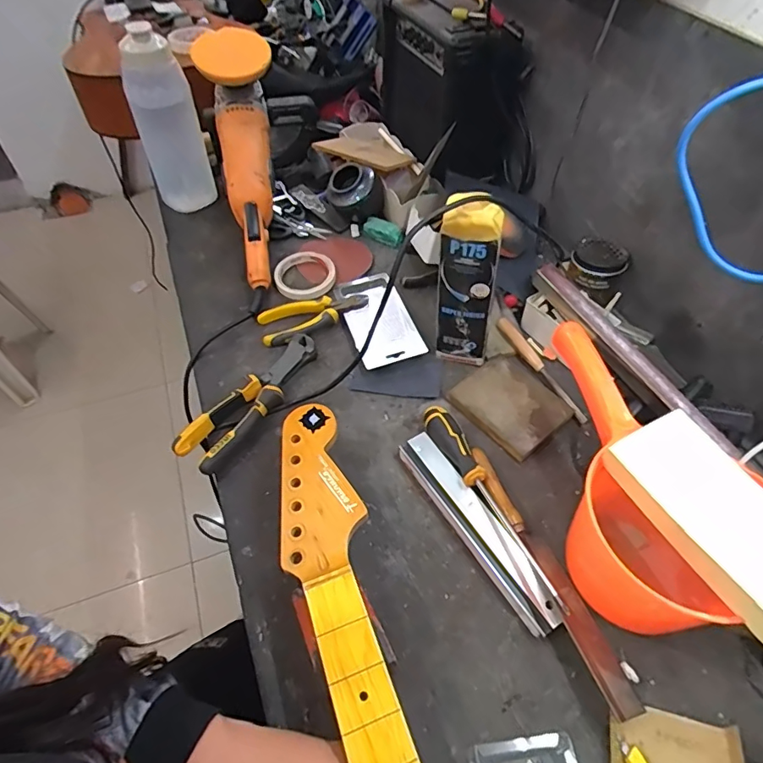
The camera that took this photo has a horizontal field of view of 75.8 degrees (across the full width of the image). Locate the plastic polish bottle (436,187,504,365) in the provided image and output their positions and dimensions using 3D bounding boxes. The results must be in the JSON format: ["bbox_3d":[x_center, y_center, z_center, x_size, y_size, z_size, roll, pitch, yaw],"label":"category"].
[{"bbox_3d":[0.098,-0.106,0.570,0.071,0.221,0.031,15,54,12],"label":"plastic polish bottle"}]

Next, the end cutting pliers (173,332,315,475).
[{"bbox_3d":[-0.153,0.019,0.595,0.054,0.030,0.209,27,57,20],"label":"end cutting pliers"}]

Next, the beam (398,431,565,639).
[{"bbox_3d":[0.096,0.147,0.505,0.037,0.024,0.227,-27,57,-19],"label":"beam"}]

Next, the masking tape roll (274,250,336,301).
[{"bbox_3d":[-0.117,-0.164,0.739,0.089,0.017,0.101,-24,56,-17],"label":"masking tape roll"}]

